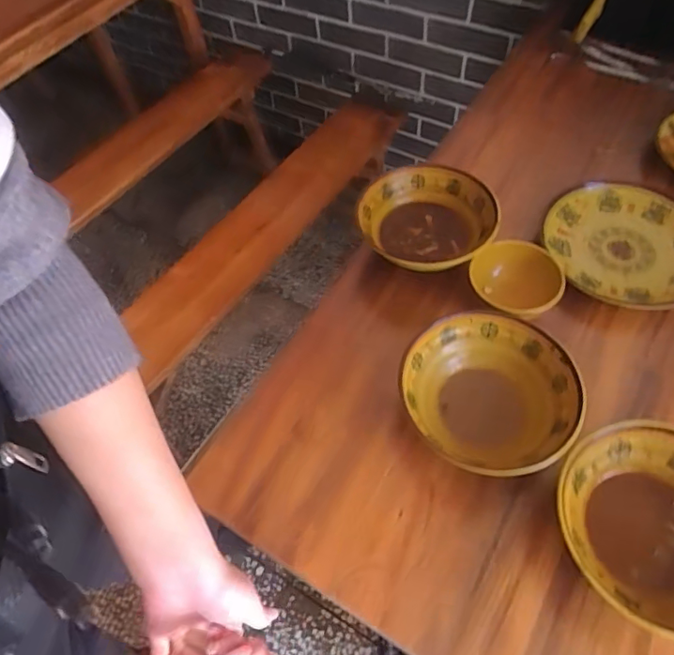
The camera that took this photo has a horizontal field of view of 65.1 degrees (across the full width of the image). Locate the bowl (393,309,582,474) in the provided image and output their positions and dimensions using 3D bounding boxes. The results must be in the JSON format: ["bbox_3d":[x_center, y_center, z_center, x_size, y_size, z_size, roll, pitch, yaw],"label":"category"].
[{"bbox_3d":[0.165,0.076,0.577,0.175,0.067,0.178,-2,57,3],"label":"bowl"}]

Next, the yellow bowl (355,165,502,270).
[{"bbox_3d":[0.121,-0.138,0.714,0.174,0.070,0.177,-2,57,3],"label":"yellow bowl"}]

